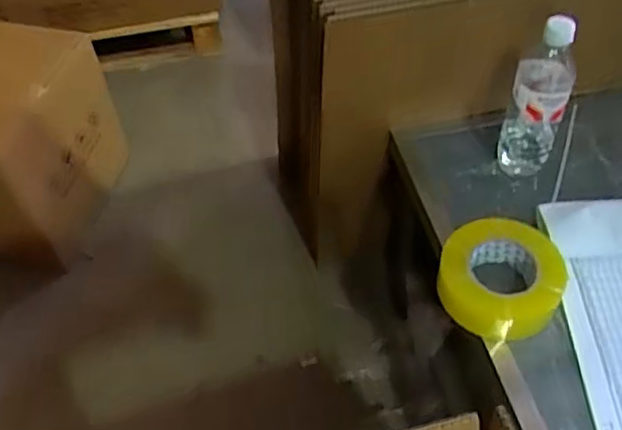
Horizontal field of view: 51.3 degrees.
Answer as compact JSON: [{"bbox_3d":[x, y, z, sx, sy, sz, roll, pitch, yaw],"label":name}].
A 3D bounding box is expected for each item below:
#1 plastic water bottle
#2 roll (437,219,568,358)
[{"bbox_3d":[0.287,-0.149,0.815,0.070,0.226,0.073,17,53,16],"label":"plastic water bottle"},{"bbox_3d":[0.227,0.063,0.747,0.126,0.054,0.137,-1,50,2],"label":"roll"}]

